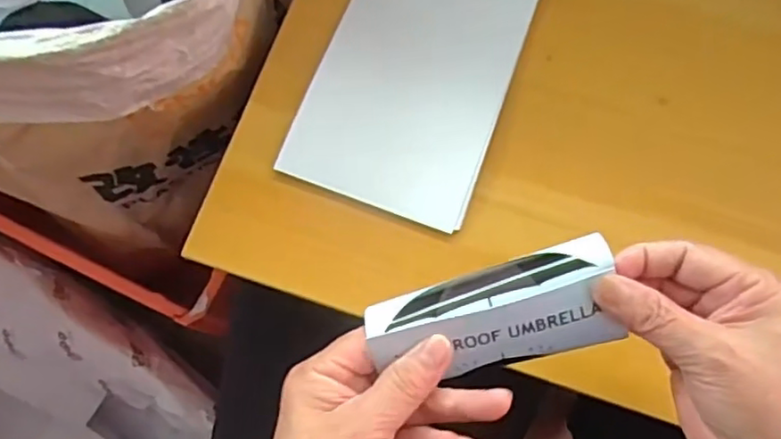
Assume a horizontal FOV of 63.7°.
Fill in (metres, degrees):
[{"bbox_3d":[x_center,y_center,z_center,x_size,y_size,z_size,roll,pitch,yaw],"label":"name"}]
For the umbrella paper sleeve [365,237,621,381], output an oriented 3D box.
[{"bbox_3d":[0.047,0.043,0.297,0.114,0.020,0.048,-12,75,6],"label":"umbrella paper sleeve"}]

